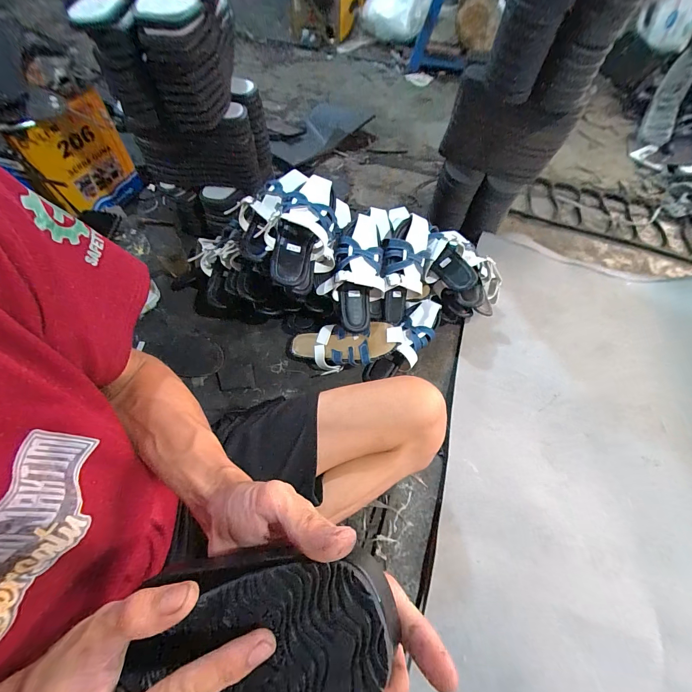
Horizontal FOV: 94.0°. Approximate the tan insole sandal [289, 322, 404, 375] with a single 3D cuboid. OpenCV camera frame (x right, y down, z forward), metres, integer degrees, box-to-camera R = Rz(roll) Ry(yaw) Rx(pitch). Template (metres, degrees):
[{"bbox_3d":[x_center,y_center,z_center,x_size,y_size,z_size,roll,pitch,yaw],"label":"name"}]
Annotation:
[{"bbox_3d":[-0.003,0.003,0.687,0.240,0.043,0.091,-6,62,13],"label":"tan insole sandal"}]

